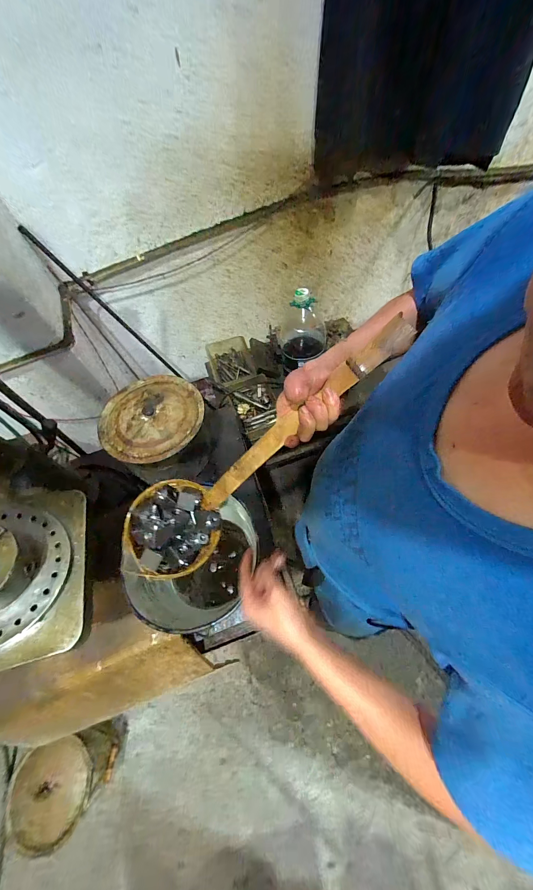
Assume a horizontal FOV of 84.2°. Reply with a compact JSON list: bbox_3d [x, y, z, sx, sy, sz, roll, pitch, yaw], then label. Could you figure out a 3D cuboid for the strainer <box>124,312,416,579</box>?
[{"bbox_3d":[-0.022,0.022,0.379,0.457,0.088,0.126,-40,64,24],"label":"strainer"}]

